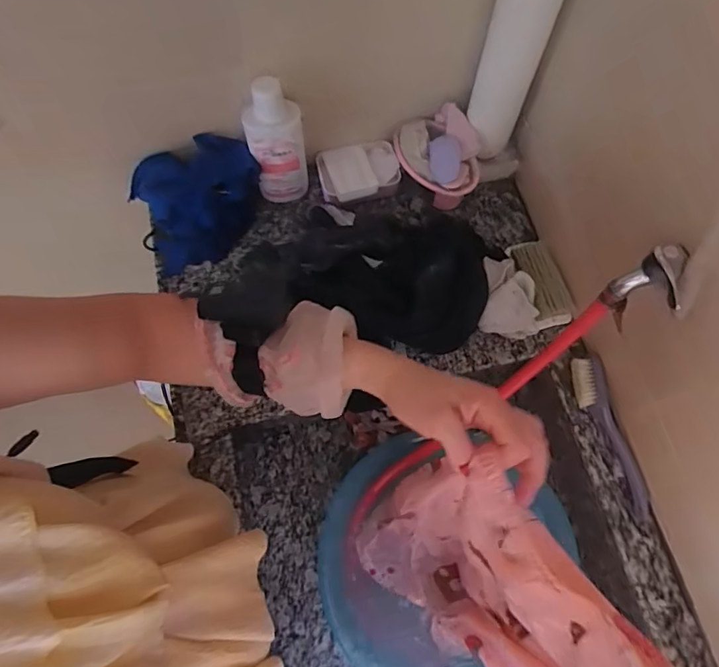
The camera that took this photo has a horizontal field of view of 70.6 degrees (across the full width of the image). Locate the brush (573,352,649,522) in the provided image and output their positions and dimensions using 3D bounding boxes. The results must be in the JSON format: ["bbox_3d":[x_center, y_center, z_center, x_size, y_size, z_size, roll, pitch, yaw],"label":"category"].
[{"bbox_3d":[0.341,0.137,0.687,0.049,0.052,0.219,-12,69,-3],"label":"brush"}]

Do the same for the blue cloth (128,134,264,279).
[{"bbox_3d":[-0.237,-0.197,0.782,0.176,0.155,0.112,-11,69,-3],"label":"blue cloth"}]

